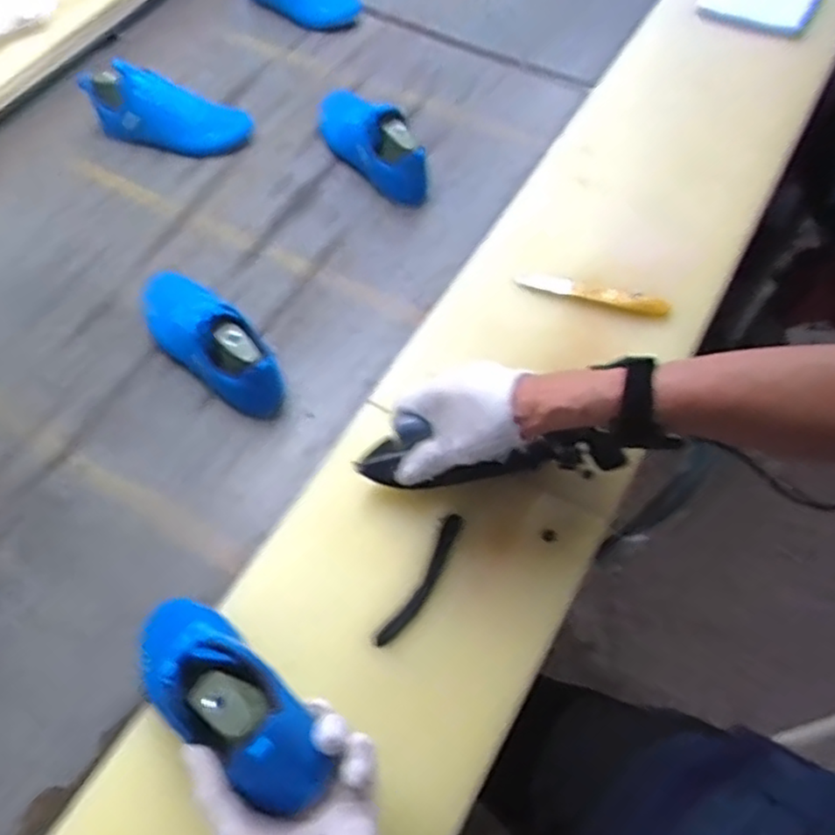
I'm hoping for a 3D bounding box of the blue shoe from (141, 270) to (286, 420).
[{"bbox_3d":[-0.238,-0.097,0.770,0.078,0.087,0.239,-39,67,-18],"label":"blue shoe"}]

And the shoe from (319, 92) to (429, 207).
[{"bbox_3d":[-0.074,-0.386,0.930,0.077,0.090,0.241,-28,64,-13],"label":"shoe"}]

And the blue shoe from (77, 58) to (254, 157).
[{"bbox_3d":[-0.371,-0.443,1.005,0.252,0.078,0.086,12,62,8],"label":"blue shoe"}]

